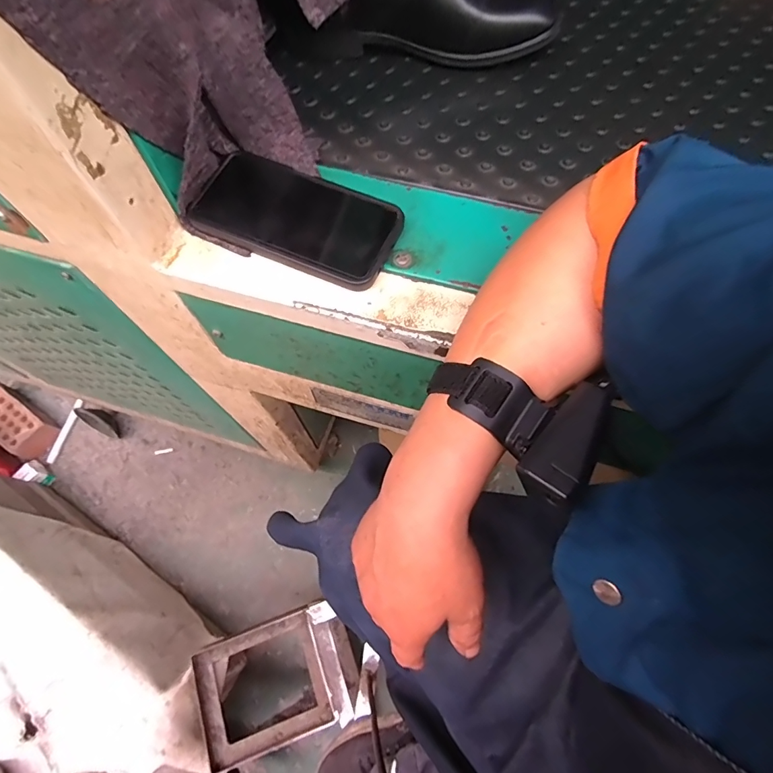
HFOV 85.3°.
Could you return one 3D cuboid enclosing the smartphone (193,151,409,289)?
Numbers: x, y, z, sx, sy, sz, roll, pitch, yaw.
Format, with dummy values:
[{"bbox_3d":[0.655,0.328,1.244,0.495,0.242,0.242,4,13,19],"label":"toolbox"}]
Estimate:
[{"bbox_3d":[-0.072,-0.137,0.341,0.162,0.013,0.082,25,69,10],"label":"smartphone"}]

